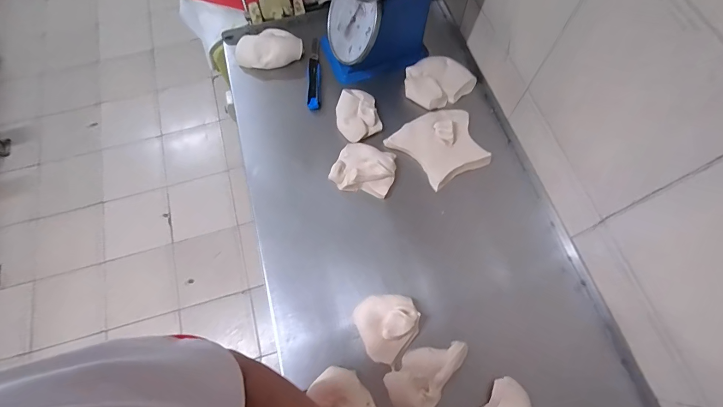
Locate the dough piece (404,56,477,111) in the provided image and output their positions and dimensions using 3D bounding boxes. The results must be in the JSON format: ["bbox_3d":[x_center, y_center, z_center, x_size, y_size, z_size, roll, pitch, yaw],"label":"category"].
[{"bbox_3d":[0.184,-0.297,0.867,0.155,0.034,0.129,-35,71,-12],"label":"dough piece"}]

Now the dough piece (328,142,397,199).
[{"bbox_3d":[0.006,-0.078,0.778,0.132,0.036,0.113,12,69,6],"label":"dough piece"}]

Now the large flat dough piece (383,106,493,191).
[{"bbox_3d":[0.174,-0.132,0.799,0.183,0.035,0.171,-27,70,-10],"label":"large flat dough piece"}]

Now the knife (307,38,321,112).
[{"bbox_3d":[-0.121,-0.337,0.890,0.031,0.015,0.225,-3,68,0],"label":"knife"}]

